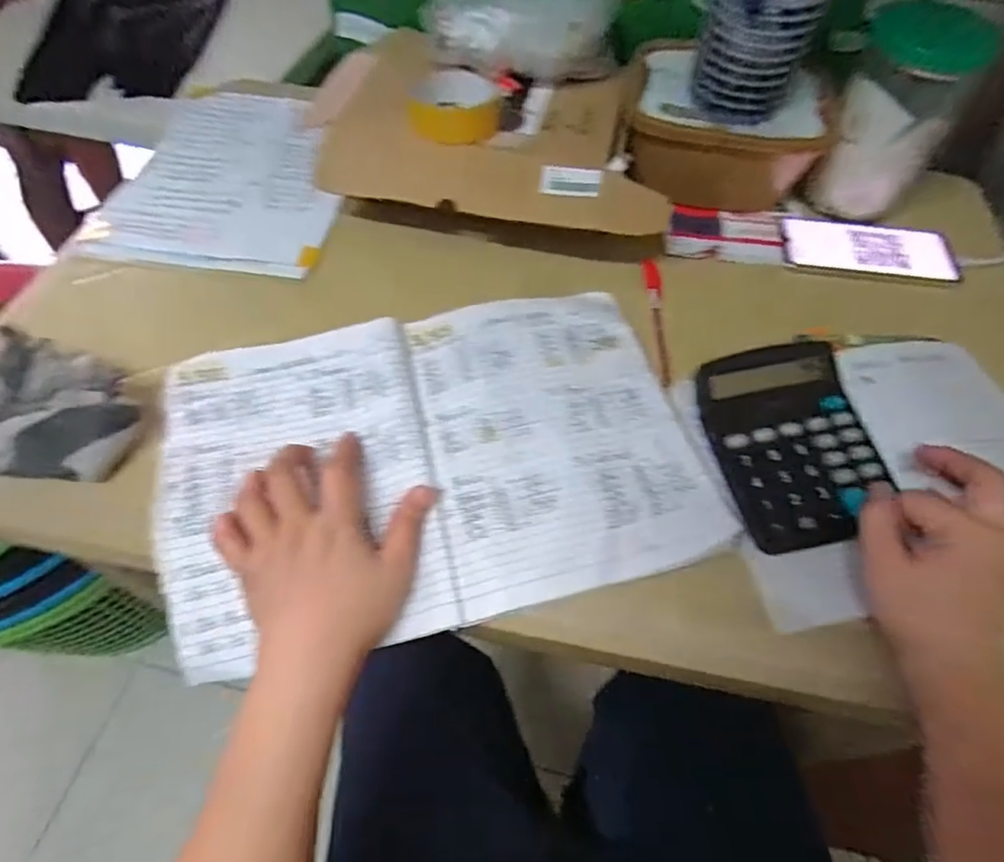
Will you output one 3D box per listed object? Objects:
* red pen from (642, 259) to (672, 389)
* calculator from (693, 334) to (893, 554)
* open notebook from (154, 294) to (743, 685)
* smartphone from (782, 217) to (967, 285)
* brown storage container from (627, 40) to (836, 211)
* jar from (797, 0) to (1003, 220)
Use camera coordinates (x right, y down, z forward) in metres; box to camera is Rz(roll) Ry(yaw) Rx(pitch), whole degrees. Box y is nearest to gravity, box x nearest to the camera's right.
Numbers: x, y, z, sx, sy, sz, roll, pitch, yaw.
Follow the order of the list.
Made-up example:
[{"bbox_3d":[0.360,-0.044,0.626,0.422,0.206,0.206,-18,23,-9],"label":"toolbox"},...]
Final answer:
[{"bbox_3d":[0.135,-0.094,0.507,0.015,0.011,0.137,1,57,-3],"label":"red pen"},{"bbox_3d":[0.212,0.007,0.418,0.113,0.035,0.140,-8,58,-9],"label":"calculator"},{"bbox_3d":[-0.052,0.017,0.431,0.367,0.019,0.245,-12,60,-6],"label":"open notebook"},{"bbox_3d":[0.347,-0.175,0.567,0.154,0.009,0.072,5,62,4],"label":"smartphone"},{"bbox_3d":[0.208,-0.303,0.588,0.184,0.088,0.132,3,57,-2],"label":"brown storage container"},{"bbox_3d":[0.355,-0.289,0.543,0.093,0.161,0.084,20,58,9],"label":"jar"}]

